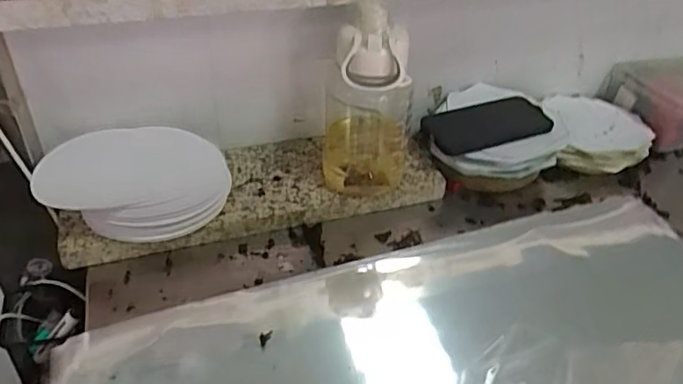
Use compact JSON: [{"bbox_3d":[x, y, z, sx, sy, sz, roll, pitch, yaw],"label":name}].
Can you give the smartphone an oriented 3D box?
[{"bbox_3d":[0.173,-0.079,0.677,0.150,0.012,0.071,-12,40,-17],"label":"smartphone"}]

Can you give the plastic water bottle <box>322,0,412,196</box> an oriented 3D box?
[{"bbox_3d":[0.027,-0.089,0.587,0.090,0.177,0.079,3,38,0],"label":"plastic water bottle"}]

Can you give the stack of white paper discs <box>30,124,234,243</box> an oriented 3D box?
[{"bbox_3d":[-0.200,-0.010,0.560,0.171,0.050,0.136,-14,41,-21],"label":"stack of white paper discs"}]

